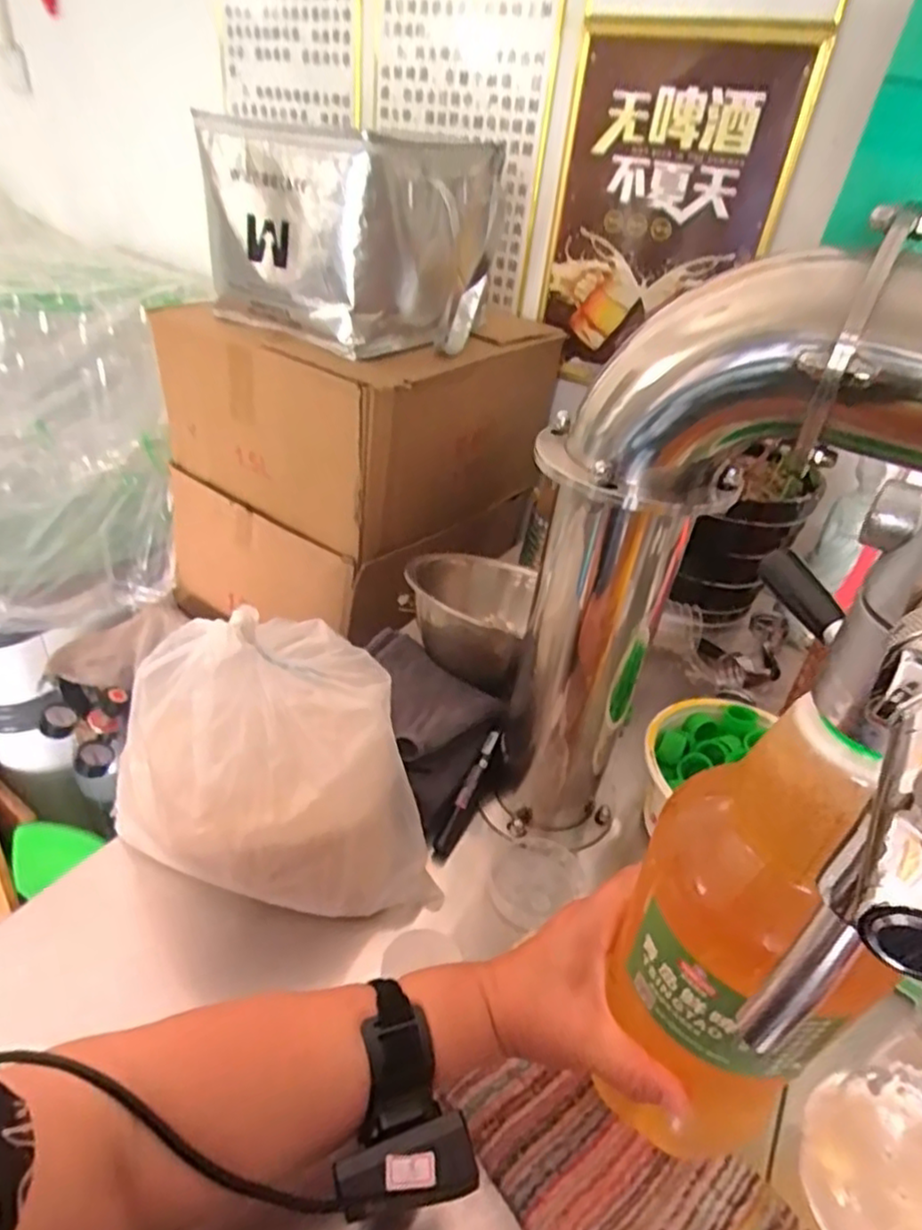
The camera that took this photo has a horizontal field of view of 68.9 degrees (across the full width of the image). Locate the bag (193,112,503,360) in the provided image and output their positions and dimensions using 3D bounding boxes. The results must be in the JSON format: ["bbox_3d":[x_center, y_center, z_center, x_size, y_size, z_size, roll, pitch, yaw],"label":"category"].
[{"bbox_3d":[-0.140,-0.507,0.907,0.323,0.219,0.279,27,40,26],"label":"bag"}]

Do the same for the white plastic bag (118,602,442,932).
[{"bbox_3d":[-0.146,0.115,0.529,0.223,0.187,0.169,-5,37,-16],"label":"white plastic bag"}]

